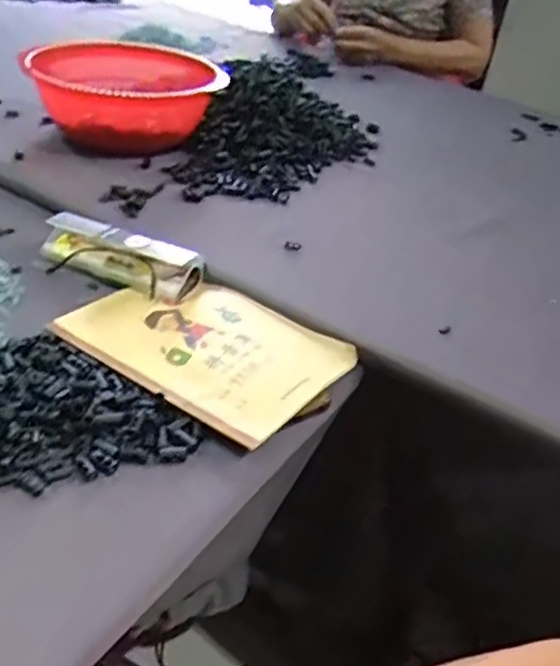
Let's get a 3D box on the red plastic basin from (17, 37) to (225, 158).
[{"bbox_3d":[-0.189,-0.281,0.811,0.228,0.103,0.195,2,36,-9],"label":"red plastic basin"}]

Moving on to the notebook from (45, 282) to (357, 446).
[{"bbox_3d":[-0.056,0.006,0.521,0.205,0.007,0.143,26,40,24],"label":"notebook"}]

